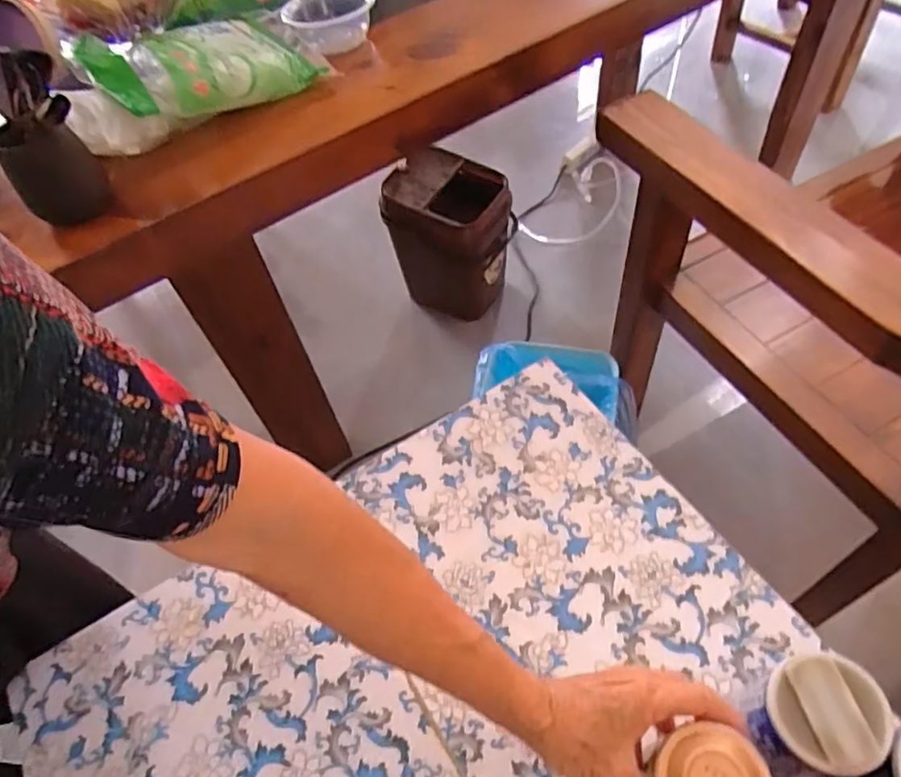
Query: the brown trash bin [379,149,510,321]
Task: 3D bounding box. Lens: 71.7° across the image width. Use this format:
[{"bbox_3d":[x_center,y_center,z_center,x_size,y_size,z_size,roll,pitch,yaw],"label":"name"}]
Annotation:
[{"bbox_3d":[0.003,-0.327,1.396,0.236,0.335,0.167,17,60,17],"label":"brown trash bin"}]

